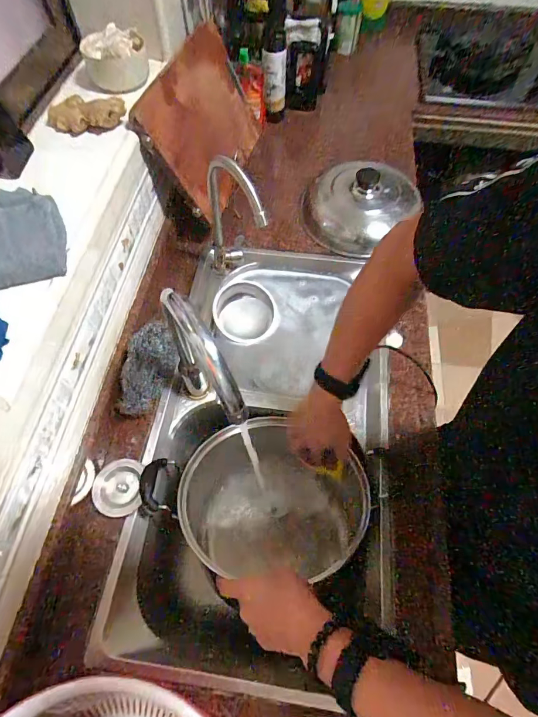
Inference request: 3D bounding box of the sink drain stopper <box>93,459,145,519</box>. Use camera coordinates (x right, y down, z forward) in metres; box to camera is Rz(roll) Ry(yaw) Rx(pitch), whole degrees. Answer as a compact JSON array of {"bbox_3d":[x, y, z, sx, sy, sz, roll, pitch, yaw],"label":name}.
[{"bbox_3d":[-0.229,0.194,0.570,0.068,0.020,0.084,-7,63,-4],"label":"sink drain stopper"}]

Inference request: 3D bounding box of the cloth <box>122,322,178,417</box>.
[{"bbox_3d":[-0.194,0.017,0.617,0.011,0.082,0.149,19,95,50],"label":"cloth"}]

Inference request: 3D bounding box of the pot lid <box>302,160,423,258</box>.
[{"bbox_3d":[0.193,-0.353,0.835,0.222,0.088,0.254,38,68,18],"label":"pot lid"}]

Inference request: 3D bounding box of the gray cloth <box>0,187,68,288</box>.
[{"bbox_3d":[-0.338,-0.158,0.483,0.130,0.029,0.150,-17,64,-9],"label":"gray cloth"}]

